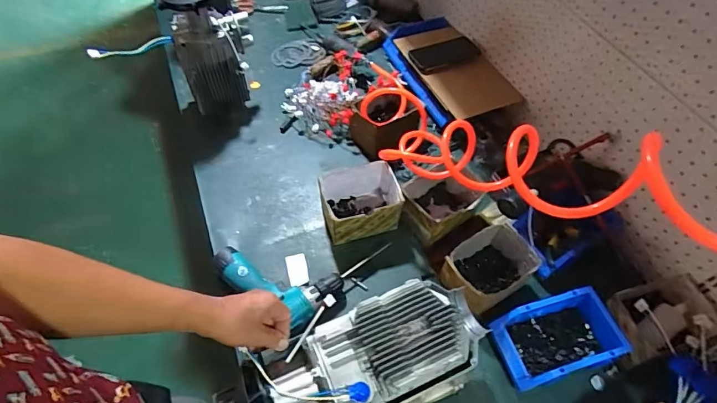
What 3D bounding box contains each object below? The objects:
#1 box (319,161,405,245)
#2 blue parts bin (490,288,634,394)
[{"bbox_3d":[0.005,0.006,0.846,0.151,0.099,0.116,-10,56,-10],"label":"box"},{"bbox_3d":[0.325,0.226,0.703,0.187,0.074,0.118,-12,56,-11],"label":"blue parts bin"}]

